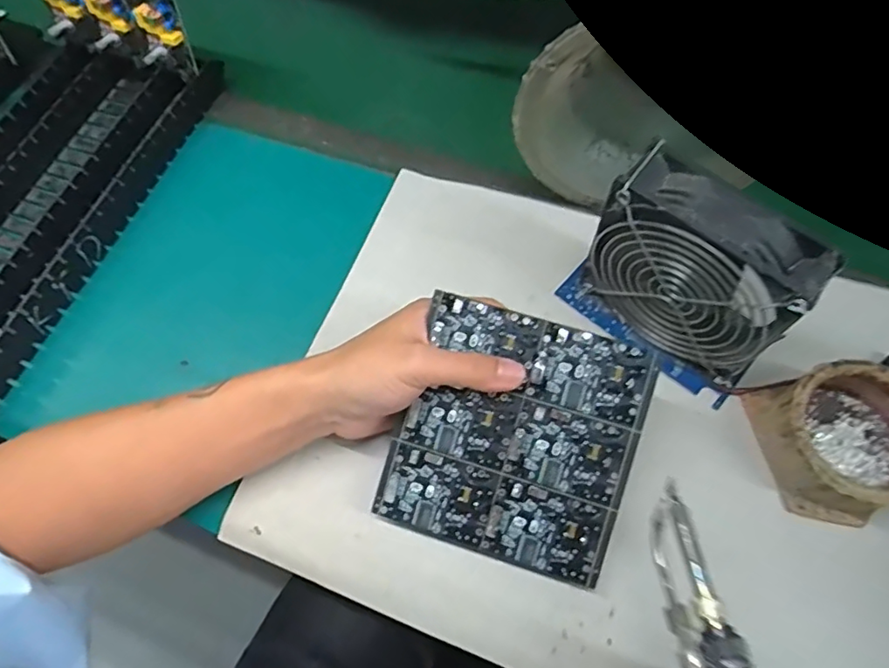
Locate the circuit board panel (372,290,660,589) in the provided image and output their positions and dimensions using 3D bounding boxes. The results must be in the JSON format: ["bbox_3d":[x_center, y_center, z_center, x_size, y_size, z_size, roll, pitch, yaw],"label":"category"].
[{"bbox_3d":[0.042,0.061,0.329,0.133,0.004,0.138,17,91,9],"label":"circuit board panel"}]

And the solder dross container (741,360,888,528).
[{"bbox_3d":[0.245,0.064,0.340,0.086,0.047,0.090,-14,66,-6],"label":"solder dross container"}]

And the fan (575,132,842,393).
[{"bbox_3d":[0.155,-0.034,0.349,0.126,0.133,0.046,40,72,17],"label":"fan"}]

